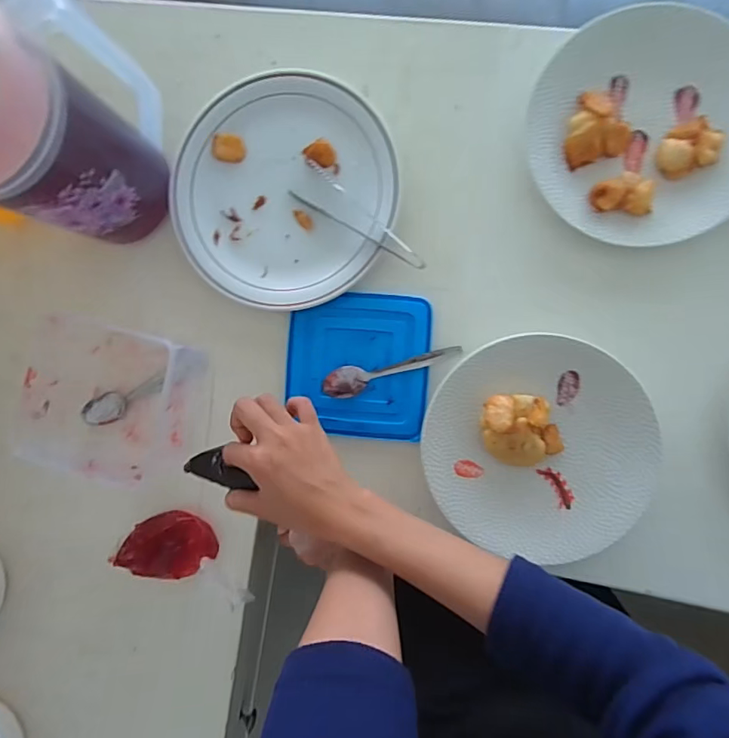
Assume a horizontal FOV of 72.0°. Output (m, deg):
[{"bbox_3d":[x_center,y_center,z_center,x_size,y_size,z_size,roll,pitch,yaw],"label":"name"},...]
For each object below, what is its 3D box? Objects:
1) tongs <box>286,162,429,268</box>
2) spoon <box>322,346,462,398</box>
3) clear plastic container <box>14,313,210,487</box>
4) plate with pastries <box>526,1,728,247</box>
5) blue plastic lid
[{"bbox_3d":[-0.006,-0.138,0.463,0.149,0.022,0.035,39,97,6],"label":"tongs"},{"bbox_3d":[0.025,0.003,0.474,0.132,0.008,0.028,-12,90,9],"label":"spoon"},{"bbox_3d":[-0.234,0.034,0.476,0.135,0.078,0.143,10,94,9],"label":"clear plastic container"},{"bbox_3d":[0.244,-0.210,0.435,0.186,0.027,0.199,-6,91,9],"label":"plate with pastries"},{"bbox_3d":[-0.007,-0.003,0.482,0.134,0.008,0.136,4,93,9],"label":"blue plastic lid"}]

